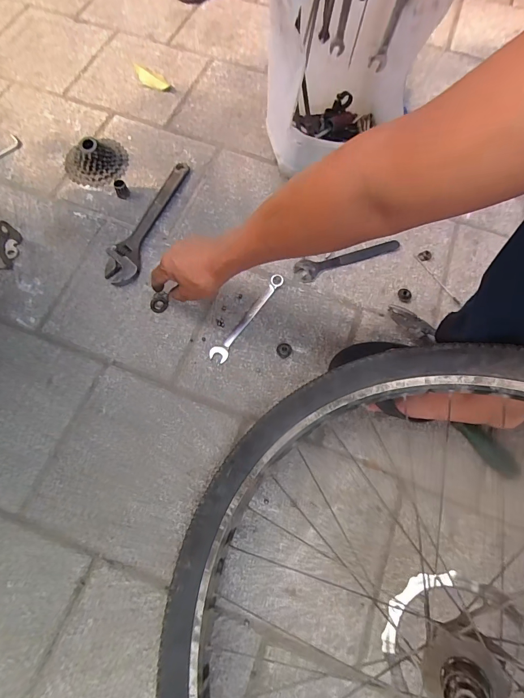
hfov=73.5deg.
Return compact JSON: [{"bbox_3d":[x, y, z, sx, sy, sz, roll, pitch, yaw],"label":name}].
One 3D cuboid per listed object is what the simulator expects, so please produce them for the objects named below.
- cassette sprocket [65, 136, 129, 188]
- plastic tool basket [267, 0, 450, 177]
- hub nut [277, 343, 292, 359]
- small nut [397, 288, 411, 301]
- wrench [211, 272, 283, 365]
[{"bbox_3d":[-0.323,-0.370,0.677,0.117,0.037,0.103,-34,74,-10],"label":"cassette sprocket"},{"bbox_3d":[0.118,-0.464,0.557,0.244,0.320,0.176,-33,74,-10],"label":"plastic tool basket"},{"bbox_3d":[0.035,0.001,0.565,0.024,0.008,0.024,0,71,1],"label":"hub nut"},{"bbox_3d":[0.243,-0.093,0.598,0.023,0.008,0.025,0,71,1],"label":"small nut"},{"bbox_3d":[-0.023,-0.054,0.580,0.027,0.010,0.181,34,75,12],"label":"wrench"}]

